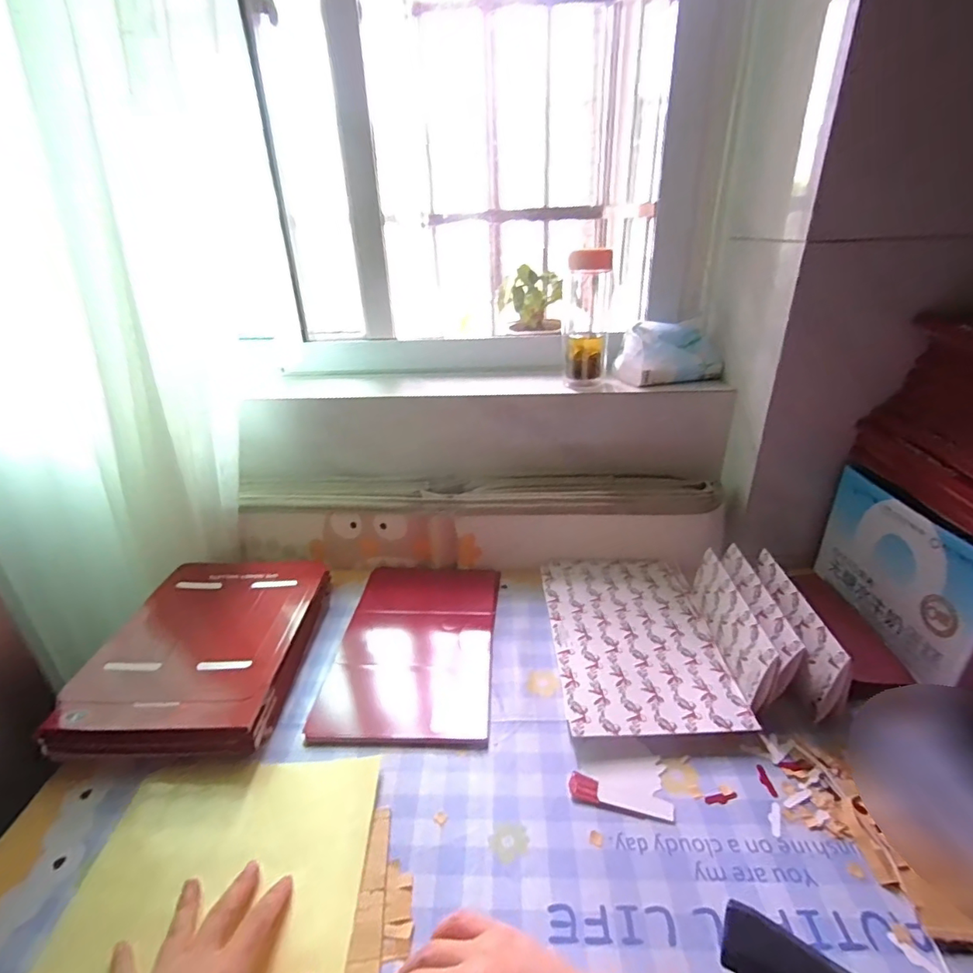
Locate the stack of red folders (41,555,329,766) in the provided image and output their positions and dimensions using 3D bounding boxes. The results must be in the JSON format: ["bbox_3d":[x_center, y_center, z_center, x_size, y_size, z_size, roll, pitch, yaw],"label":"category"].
[{"bbox_3d":[-0.315,0.183,0.581,0.215,0.047,0.262,-4,27,-3],"label":"stack of red folders"}]

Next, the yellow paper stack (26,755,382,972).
[{"bbox_3d":[-0.199,0.303,0.373,0.214,0.011,0.214,-2,26,0],"label":"yellow paper stack"}]

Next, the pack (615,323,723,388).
[{"bbox_3d":[0.273,-0.199,0.756,0.143,0.073,0.078,-9,28,-14],"label":"pack"}]

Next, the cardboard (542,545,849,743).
[{"bbox_3d":[0.204,0.144,0.581,0.256,0.079,0.274,-2,27,-1],"label":"cardboard"}]

